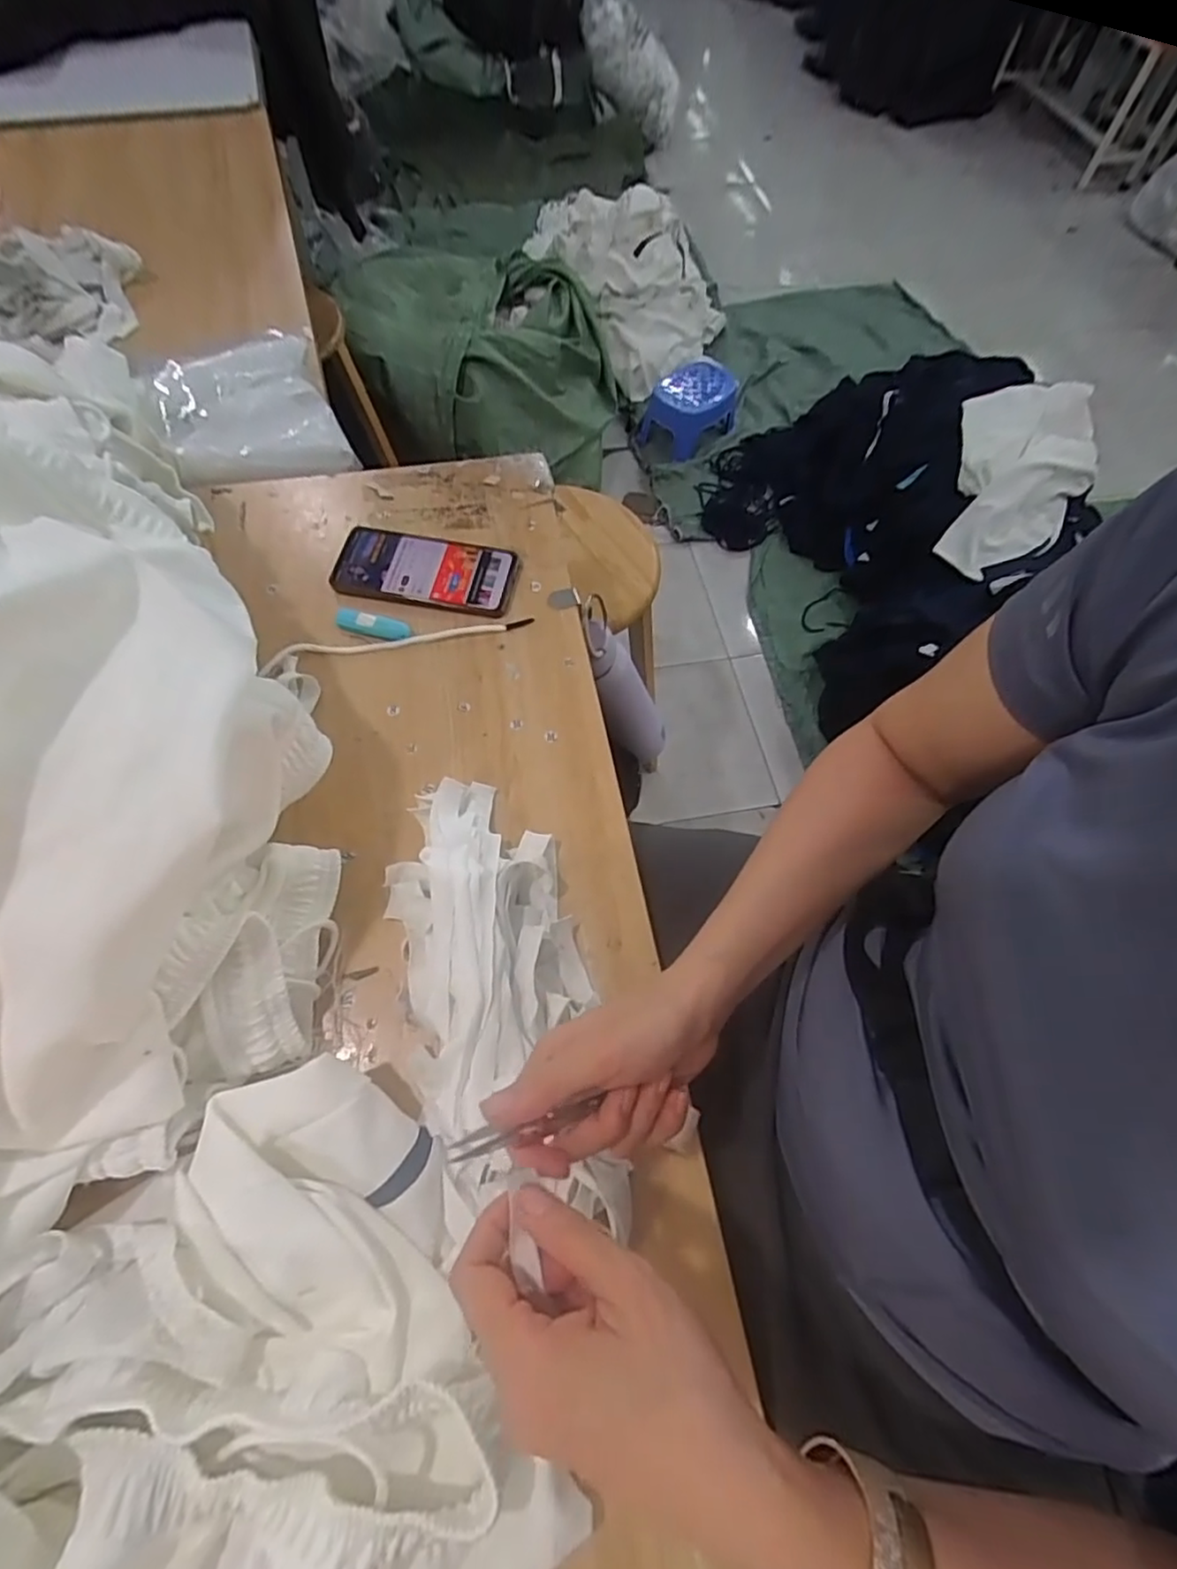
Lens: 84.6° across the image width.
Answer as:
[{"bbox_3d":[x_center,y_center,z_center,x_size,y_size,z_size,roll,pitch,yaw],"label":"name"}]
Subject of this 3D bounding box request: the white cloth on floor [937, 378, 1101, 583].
[{"bbox_3d":[0.936,-0.661,1.406,0.277,0.058,0.450,11,88,2],"label":"white cloth on floor"}]

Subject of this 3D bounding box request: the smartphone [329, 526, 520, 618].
[{"bbox_3d":[-0.153,-0.204,0.615,0.164,0.014,0.080,11,64,3],"label":"smartphone"}]

